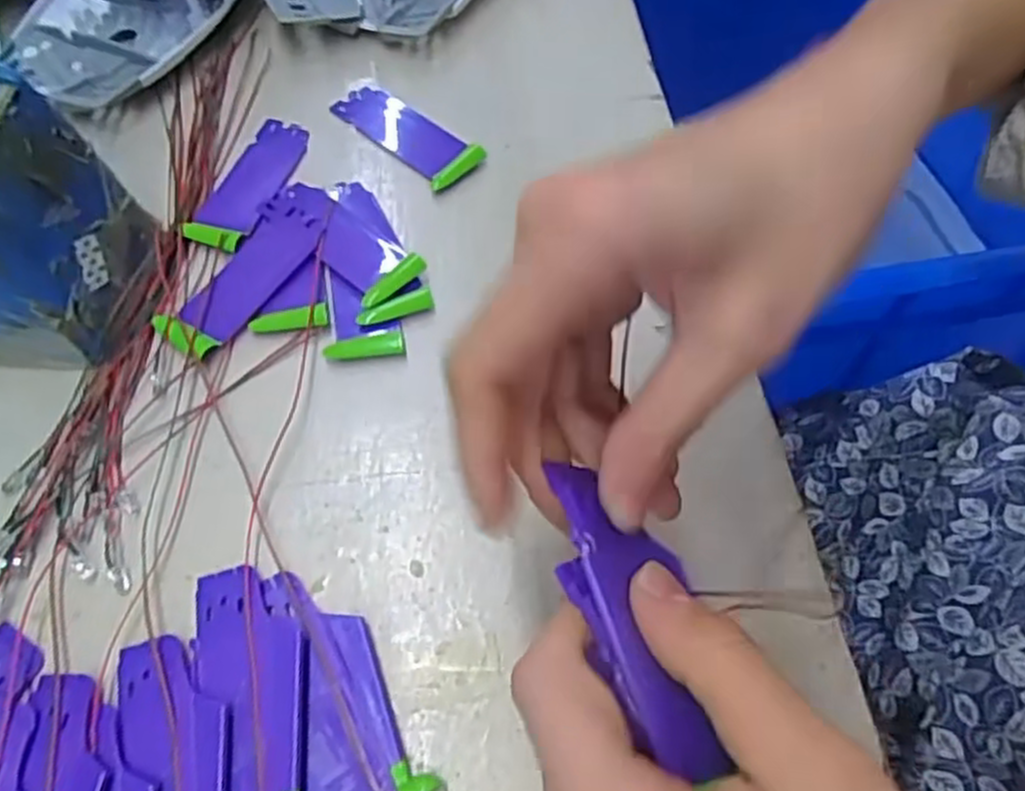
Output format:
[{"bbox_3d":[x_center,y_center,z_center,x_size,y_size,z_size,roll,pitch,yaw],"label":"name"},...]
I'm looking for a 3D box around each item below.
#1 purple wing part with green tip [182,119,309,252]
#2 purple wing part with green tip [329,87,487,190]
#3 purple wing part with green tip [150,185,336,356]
[{"bbox_3d":[-0.118,-0.098,0.346,0.028,0.005,0.077,18,63,8],"label":"purple wing part with green tip"},{"bbox_3d":[-0.051,-0.126,0.363,0.078,0.006,0.026,40,68,18],"label":"purple wing part with green tip"},{"bbox_3d":[-0.109,-0.055,0.322,0.034,0.006,0.092,26,64,12],"label":"purple wing part with green tip"}]

